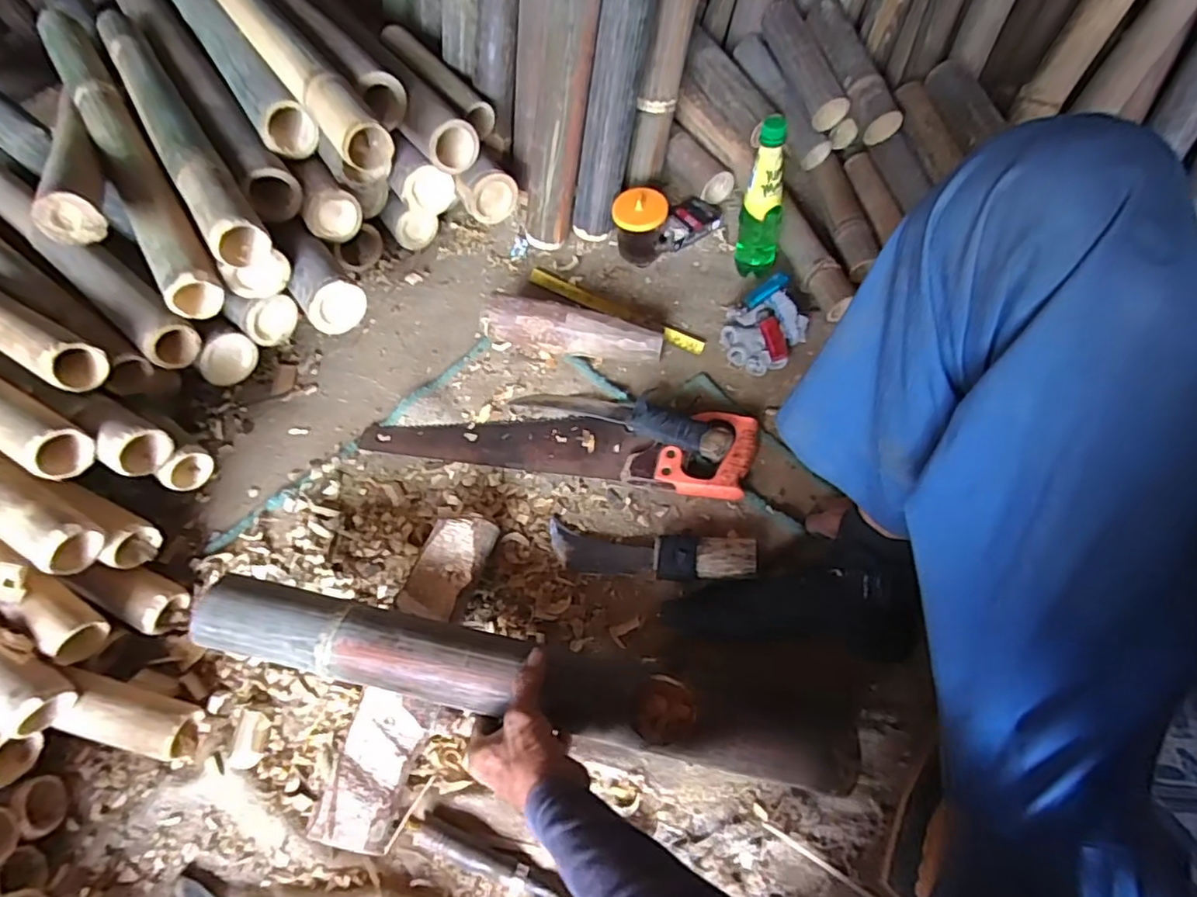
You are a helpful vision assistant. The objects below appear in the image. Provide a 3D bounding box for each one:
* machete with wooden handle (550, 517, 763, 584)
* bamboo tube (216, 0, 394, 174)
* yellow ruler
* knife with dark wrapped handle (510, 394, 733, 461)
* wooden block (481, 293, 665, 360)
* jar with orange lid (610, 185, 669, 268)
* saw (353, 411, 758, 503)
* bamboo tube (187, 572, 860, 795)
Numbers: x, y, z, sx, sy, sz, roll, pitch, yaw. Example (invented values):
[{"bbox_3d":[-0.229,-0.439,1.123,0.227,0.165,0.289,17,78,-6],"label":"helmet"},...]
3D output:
[{"bbox_3d":[0.056,0.119,0.688,0.235,0.026,0.052,0,60,18],"label":"machete with wooden handle"},{"bbox_3d":[-0.448,-0.569,0.832,0.061,0.061,0.641,-33,62,-14],"label":"bamboo tube"},{"bbox_3d":[0.021,-0.204,0.891,0.294,0.010,0.028,28,66,18],"label":"yellow ruler"},{"bbox_3d":[0.028,-0.041,0.779,0.290,0.031,0.058,13,62,26],"label":"knife with dark wrapped handle"},{"bbox_3d":[-0.034,-0.158,0.836,0.244,0.066,0.055,10,62,9],"label":"wooden block"},{"bbox_3d":[0.063,-0.326,0.902,0.072,0.103,0.066,-2,61,3],"label":"jar with orange lid"},{"bbox_3d":[-0.059,-0.014,0.775,0.499,0.033,0.104,7,61,8],"label":"saw"},{"bbox_3d":[-0.076,0.218,0.580,0.603,0.075,0.078,12,62,2],"label":"bamboo tube"}]

